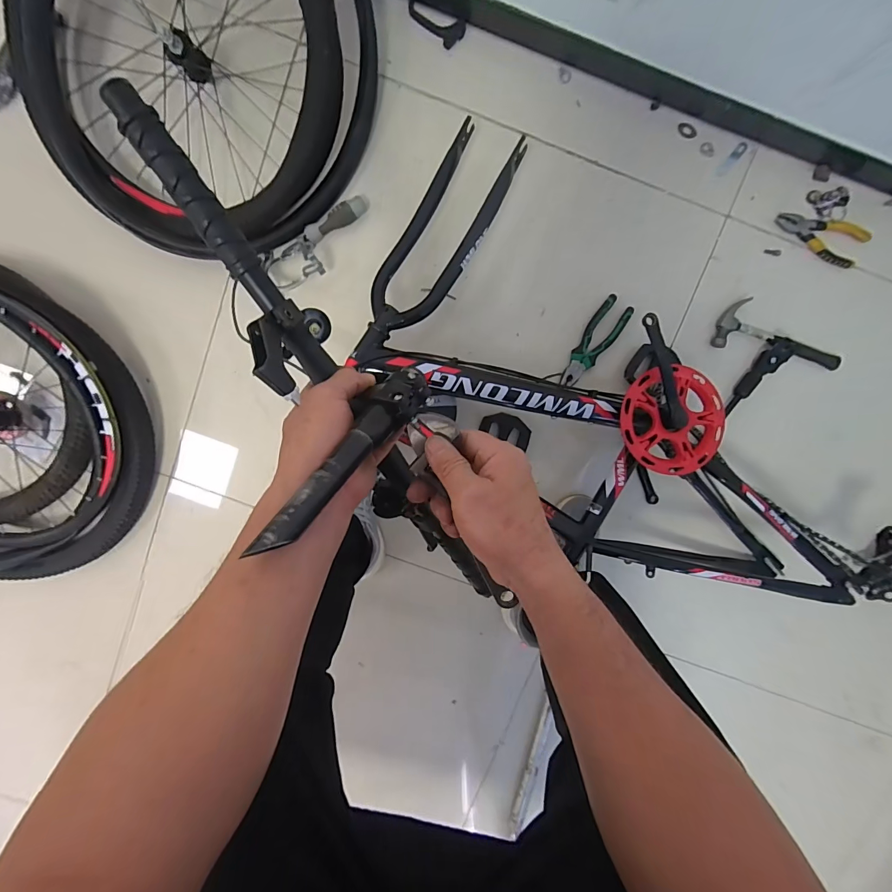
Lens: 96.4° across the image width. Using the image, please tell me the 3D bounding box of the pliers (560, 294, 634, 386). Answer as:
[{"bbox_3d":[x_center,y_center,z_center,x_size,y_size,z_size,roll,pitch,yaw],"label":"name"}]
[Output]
[{"bbox_3d":[0.261,-0.182,0.712,0.055,0.026,0.168,35,96,-4],"label":"pliers"}]

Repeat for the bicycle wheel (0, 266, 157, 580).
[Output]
[{"bbox_3d":[-0.791,-0.007,0.696,0.514,0.145,0.538,0,97,1],"label":"bicycle wheel"}]

